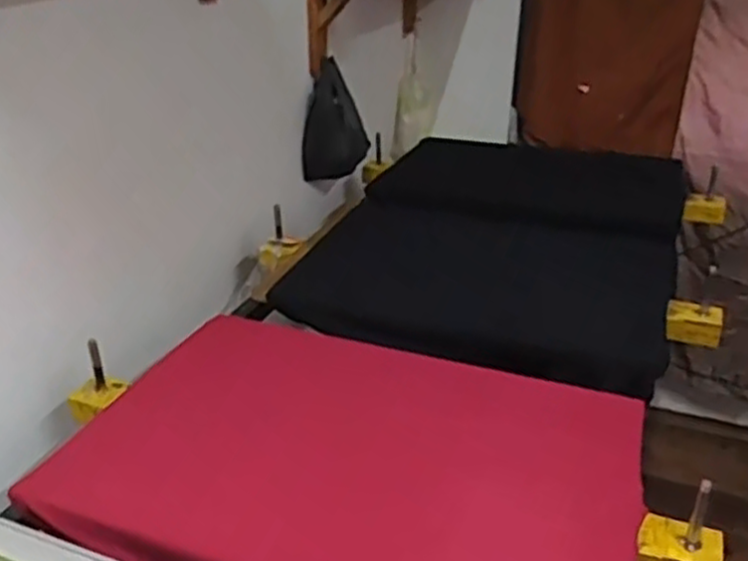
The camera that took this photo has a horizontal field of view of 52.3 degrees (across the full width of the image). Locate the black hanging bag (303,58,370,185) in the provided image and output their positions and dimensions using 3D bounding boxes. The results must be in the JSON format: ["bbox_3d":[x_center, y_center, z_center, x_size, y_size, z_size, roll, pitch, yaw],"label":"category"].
[{"bbox_3d":[-0.084,-0.329,1.625,0.138,0.254,0.029,8,28,13],"label":"black hanging bag"}]

